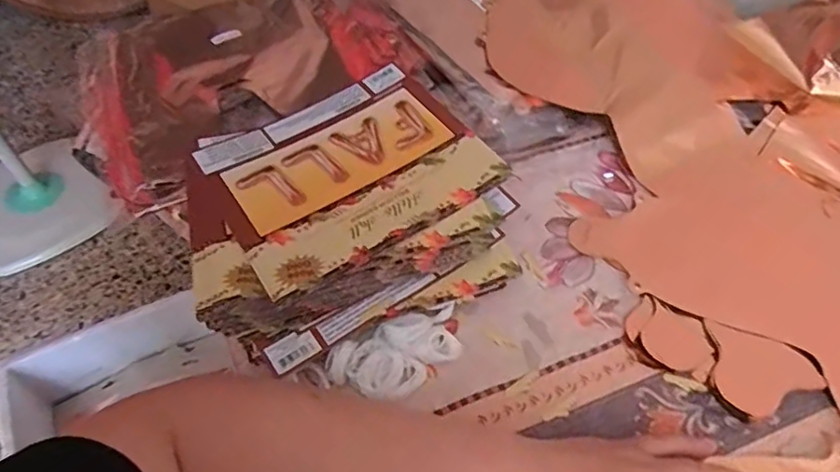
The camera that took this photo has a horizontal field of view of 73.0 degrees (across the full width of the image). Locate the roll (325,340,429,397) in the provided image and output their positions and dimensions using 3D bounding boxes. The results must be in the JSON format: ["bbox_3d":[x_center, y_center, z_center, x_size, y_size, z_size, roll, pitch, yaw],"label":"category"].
[{"bbox_3d":[-0.029,0.090,0.384,0.060,0.025,0.034,13,55,11],"label":"roll"}]

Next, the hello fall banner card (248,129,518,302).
[{"bbox_3d":[-0.024,-0.017,0.407,0.194,0.007,0.052,-31,61,-19],"label":"hello fall banner card"}]

